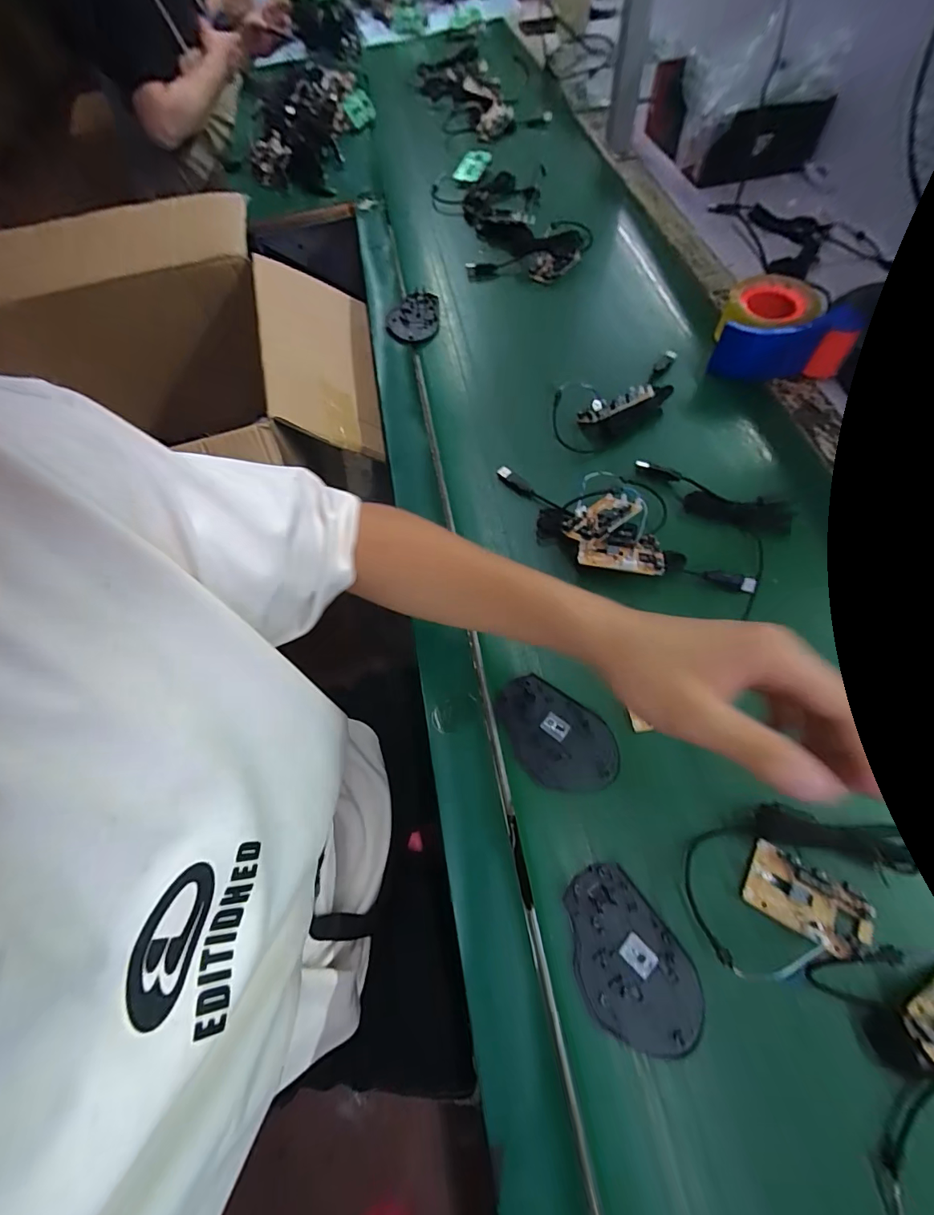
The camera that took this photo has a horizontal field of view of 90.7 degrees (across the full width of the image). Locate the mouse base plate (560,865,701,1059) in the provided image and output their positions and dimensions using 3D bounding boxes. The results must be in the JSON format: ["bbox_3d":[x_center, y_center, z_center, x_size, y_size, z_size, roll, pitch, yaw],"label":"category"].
[{"bbox_3d":[0.109,0.241,0.318,0.072,0.006,0.107,-27,67,-10],"label":"mouse base plate"}]

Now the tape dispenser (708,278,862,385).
[{"bbox_3d":[0.383,-0.342,0.563,0.143,0.075,0.139,18,67,10],"label":"tape dispenser"}]

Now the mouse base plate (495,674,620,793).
[{"bbox_3d":[0.072,0.107,0.388,0.109,0.006,0.069,35,71,16],"label":"mouse base plate"}]

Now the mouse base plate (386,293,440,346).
[{"bbox_3d":[-0.077,-0.414,0.662,0.072,0.010,0.107,0,65,2],"label":"mouse base plate"}]

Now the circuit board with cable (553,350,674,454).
[{"bbox_3d":[0.188,-0.252,0.549,0.215,0.039,0.088,-32,68,-12],"label":"circuit board with cable"}]

